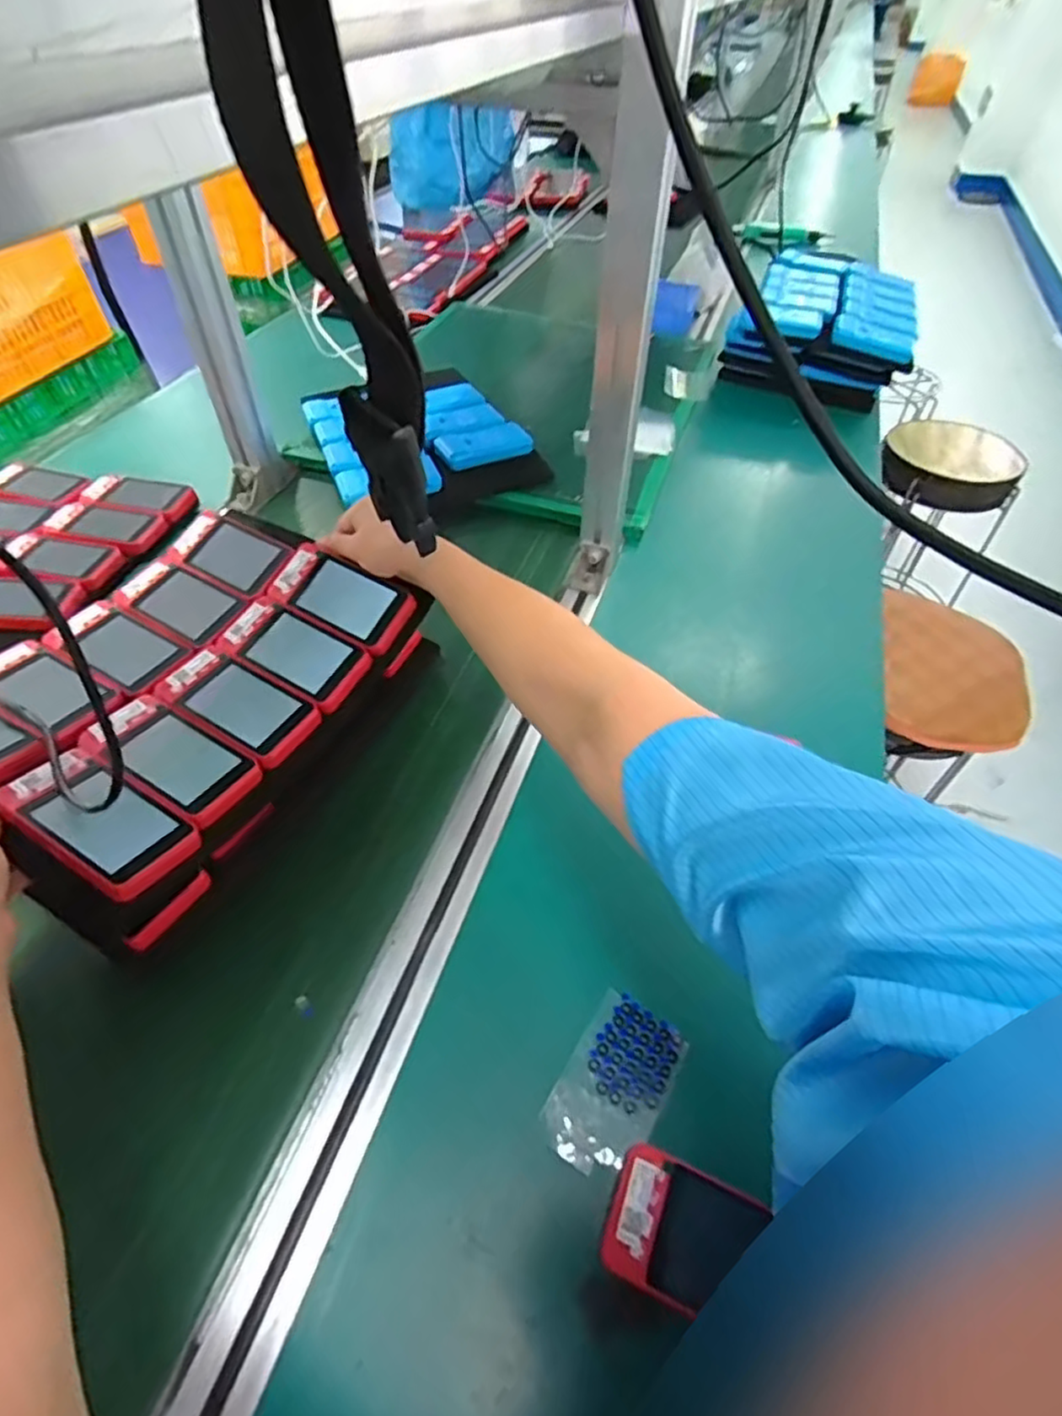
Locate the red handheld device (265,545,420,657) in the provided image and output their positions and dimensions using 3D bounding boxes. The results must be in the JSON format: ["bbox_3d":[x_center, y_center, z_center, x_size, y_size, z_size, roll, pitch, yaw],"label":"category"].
[{"bbox_3d":[-0.164,-0.096,0.562,0.120,0.014,0.060,28,77,12],"label":"red handheld device"}]

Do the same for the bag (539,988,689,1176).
[{"bbox_3d":[0.053,0.239,0.419,0.059,0.006,0.100,29,55,20],"label":"bag"}]

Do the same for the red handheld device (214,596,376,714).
[{"bbox_3d":[-0.198,-0.047,0.545,0.119,0.024,0.060,25,54,17],"label":"red handheld device"}]

